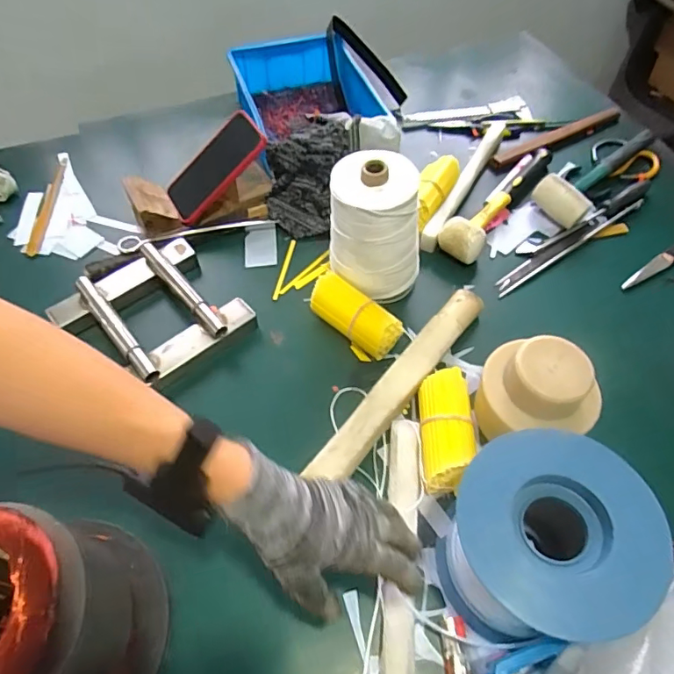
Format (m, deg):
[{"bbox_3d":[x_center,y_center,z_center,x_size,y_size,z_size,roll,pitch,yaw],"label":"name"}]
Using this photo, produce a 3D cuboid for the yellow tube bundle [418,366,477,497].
[{"bbox_3d":[0.115,0.099,0.550,0.053,0.047,0.127,1,56,0],"label":"yellow tube bundle"}]

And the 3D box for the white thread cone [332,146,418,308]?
[{"bbox_3d":[0.046,-0.130,0.627,0.114,0.161,0.094,1,56,0],"label":"white thread cone"}]

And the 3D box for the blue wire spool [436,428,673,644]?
[{"bbox_3d":[0.162,0.175,0.435,0.133,0.130,0.138,0,56,0],"label":"blue wire spool"}]

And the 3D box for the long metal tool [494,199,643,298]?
[{"bbox_3d":[0.332,-0.135,0.730,0.290,0.007,0.024,-30,61,-19],"label":"long metal tool"}]

